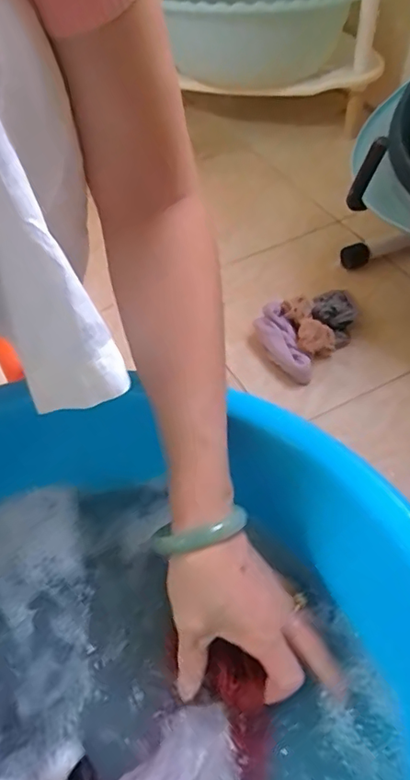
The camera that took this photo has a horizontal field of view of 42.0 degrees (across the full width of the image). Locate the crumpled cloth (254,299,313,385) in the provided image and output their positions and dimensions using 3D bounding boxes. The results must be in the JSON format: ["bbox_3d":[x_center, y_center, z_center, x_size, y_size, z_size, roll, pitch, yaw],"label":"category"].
[{"bbox_3d":[0.092,-0.058,0.643,0.041,0.034,0.114,-19,66,-12],"label":"crumpled cloth"}]

